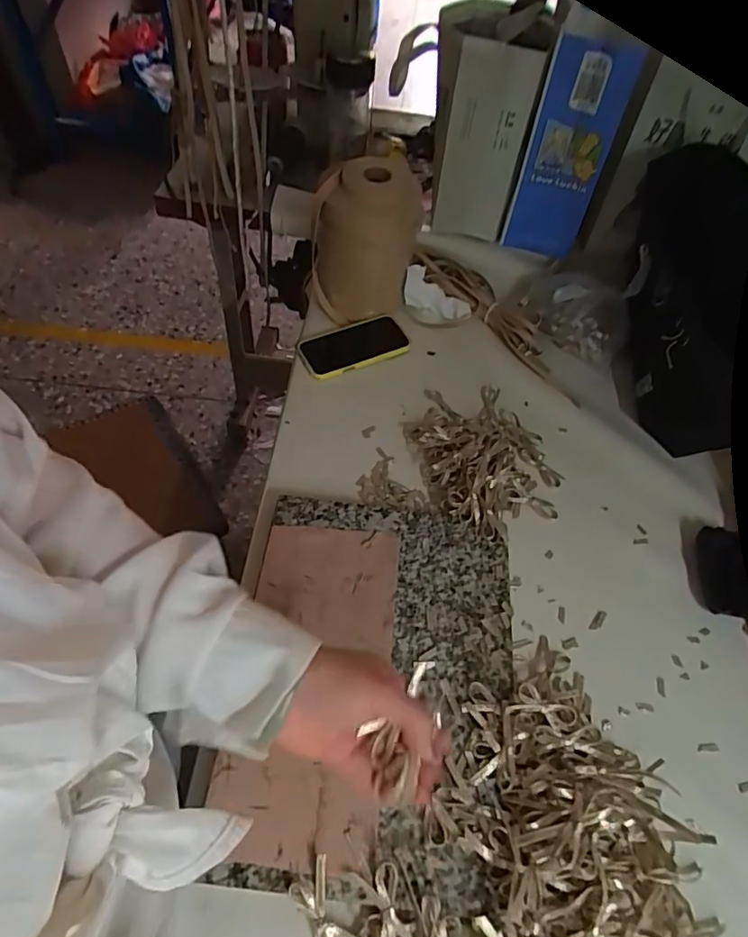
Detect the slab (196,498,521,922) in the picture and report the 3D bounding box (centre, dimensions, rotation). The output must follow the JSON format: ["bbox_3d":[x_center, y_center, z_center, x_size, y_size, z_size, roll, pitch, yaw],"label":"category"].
[{"bbox_3d":[0.003,0.203,0.567,0.267,0.031,0.367,7,55,0],"label":"slab"}]

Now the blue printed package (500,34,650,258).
[{"bbox_3d":[0.259,-0.416,0.766,0.109,0.305,0.024,11,69,4],"label":"blue printed package"}]

